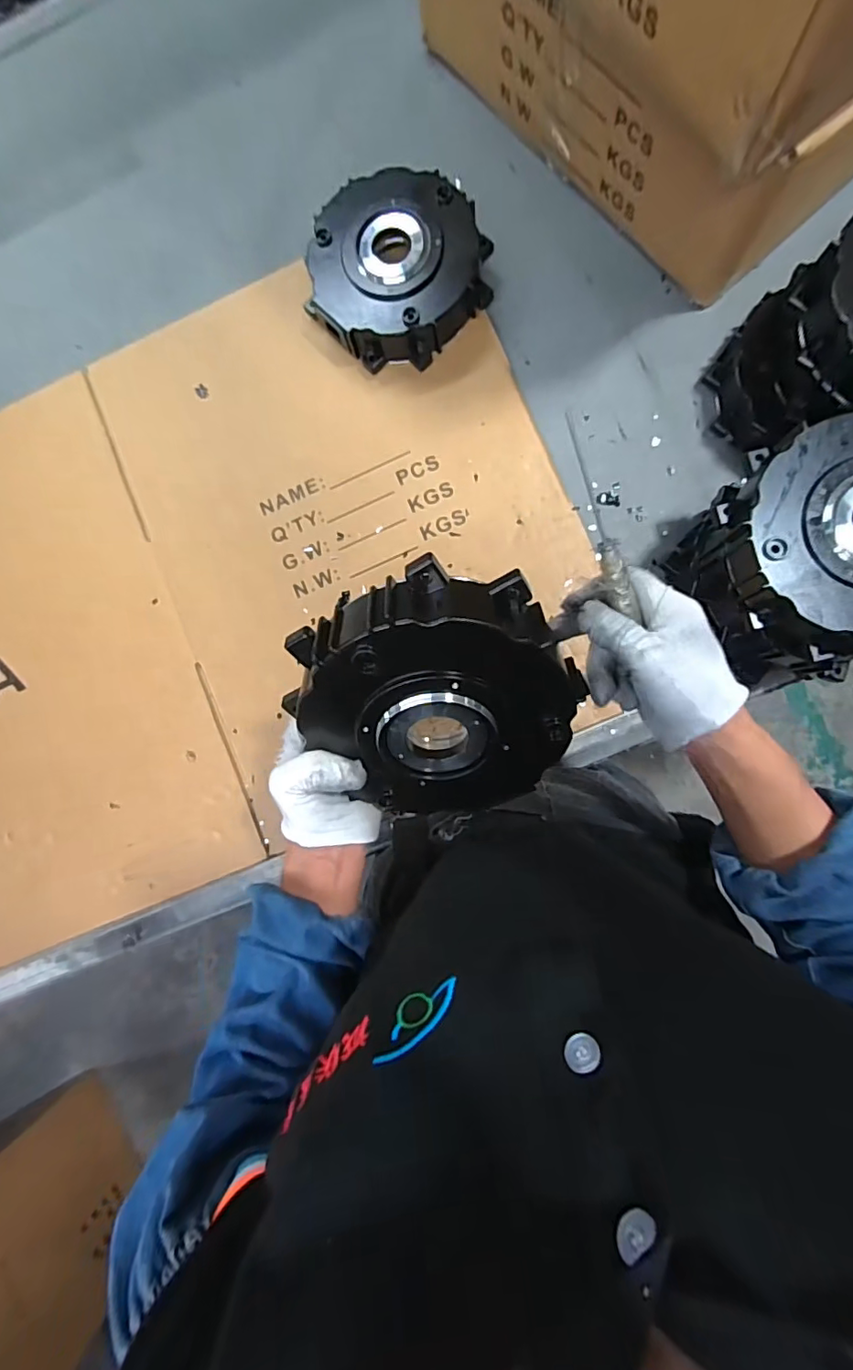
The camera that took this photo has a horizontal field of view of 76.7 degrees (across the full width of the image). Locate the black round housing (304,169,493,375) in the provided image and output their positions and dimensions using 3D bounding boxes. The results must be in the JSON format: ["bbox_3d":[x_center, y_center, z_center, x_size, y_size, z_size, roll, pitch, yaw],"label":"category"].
[{"bbox_3d":[-0.032,-0.428,0.559,0.175,0.077,0.171,0,87,4],"label":"black round housing"}]

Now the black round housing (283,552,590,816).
[{"bbox_3d":[0.003,0.007,0.357,0.176,0.082,0.163,-4,124,-5],"label":"black round housing"}]

